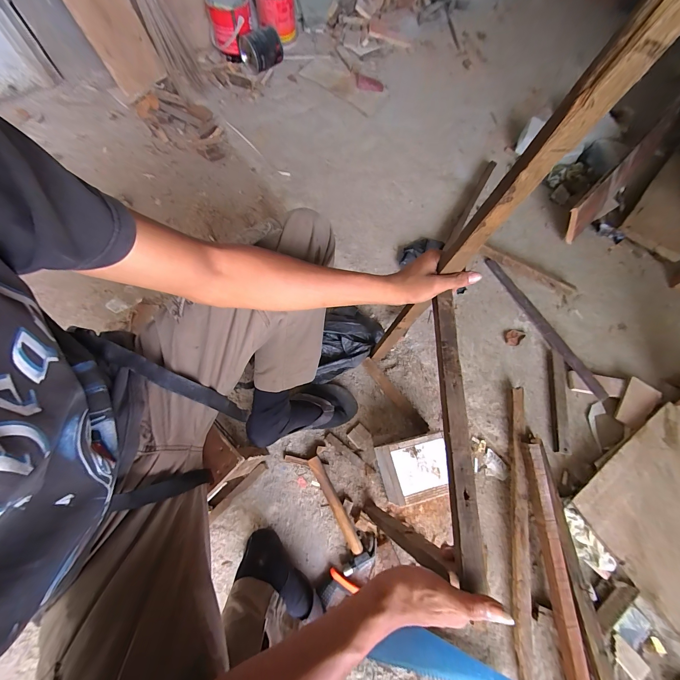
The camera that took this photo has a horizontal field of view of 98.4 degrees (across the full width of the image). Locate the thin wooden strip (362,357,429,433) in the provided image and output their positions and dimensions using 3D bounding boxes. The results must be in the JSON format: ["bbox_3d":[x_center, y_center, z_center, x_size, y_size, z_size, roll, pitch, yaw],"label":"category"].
[{"bbox_3d":[0.145,0.142,0.766,0.028,0.024,0.231,-39,74,-14],"label":"thin wooden strip"}]

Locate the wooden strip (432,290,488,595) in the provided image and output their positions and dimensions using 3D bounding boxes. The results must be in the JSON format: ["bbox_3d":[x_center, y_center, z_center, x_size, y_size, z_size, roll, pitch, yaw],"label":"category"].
[{"bbox_3d":[0.140,0.094,0.356,0.030,0.014,0.327,2,69,0],"label":"wooden strip"}]

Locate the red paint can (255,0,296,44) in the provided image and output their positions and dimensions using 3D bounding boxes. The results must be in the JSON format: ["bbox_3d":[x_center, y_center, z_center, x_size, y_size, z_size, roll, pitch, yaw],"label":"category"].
[{"bbox_3d":[-0.258,-1.325,1.176,0.149,0.181,0.146,1,70,-3],"label":"red paint can"}]

